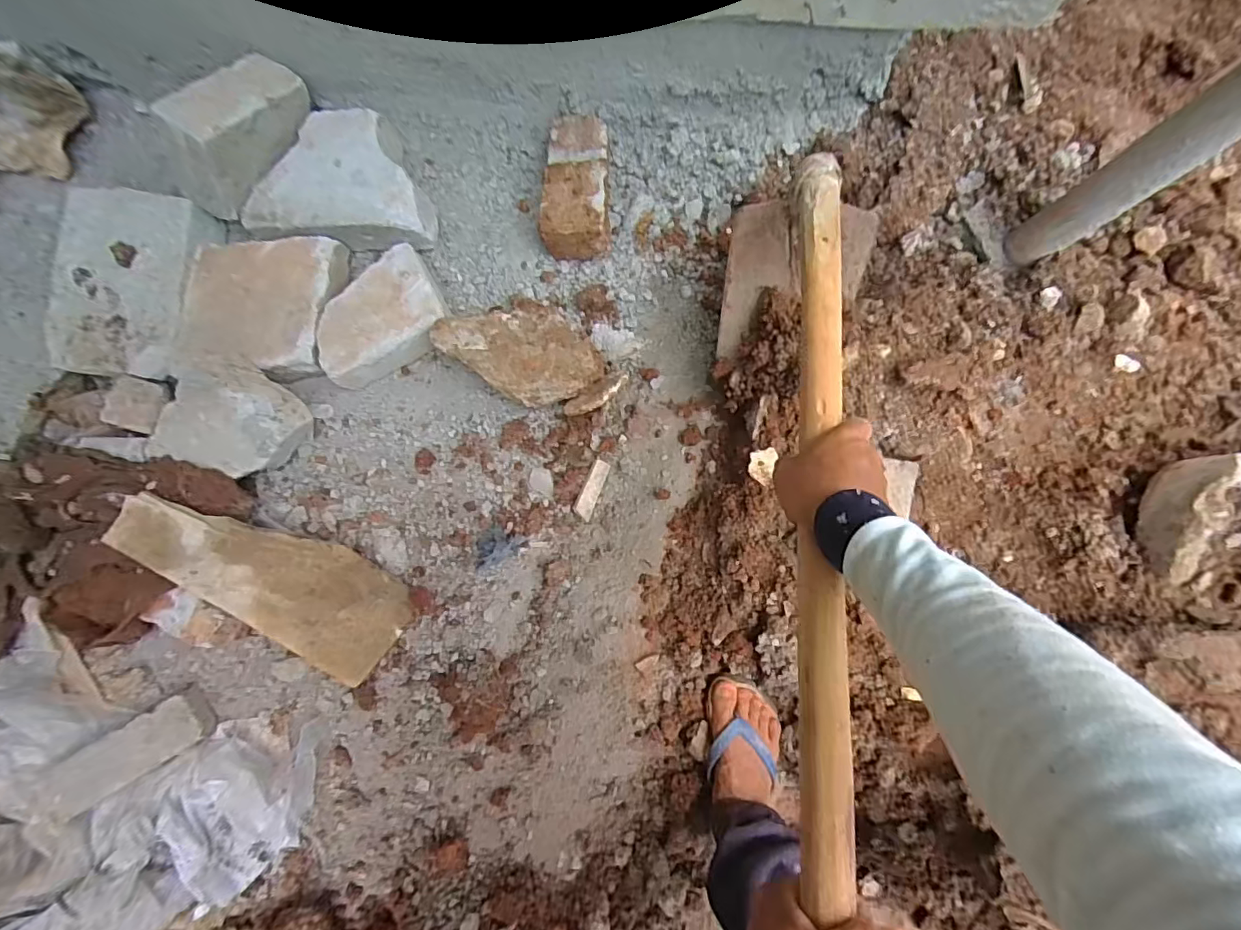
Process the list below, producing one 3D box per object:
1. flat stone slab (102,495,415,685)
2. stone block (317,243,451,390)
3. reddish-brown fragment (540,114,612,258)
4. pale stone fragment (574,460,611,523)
[{"bbox_3d":[-0.494,0.165,0.744,0.377,0.032,0.164,32,87,-16],"label":"flat stone slab"},{"bbox_3d":[-0.365,-0.219,0.809,0.197,0.084,0.145,-30,82,-1],"label":"stone block"},{"bbox_3d":[-0.063,-0.435,0.824,0.101,0.085,0.206,3,85,3],"label":"reddish-brown fragment"},{"bbox_3d":[-0.044,0.037,0.803,0.028,0.006,0.092,21,91,-14],"label":"pale stone fragment"}]

